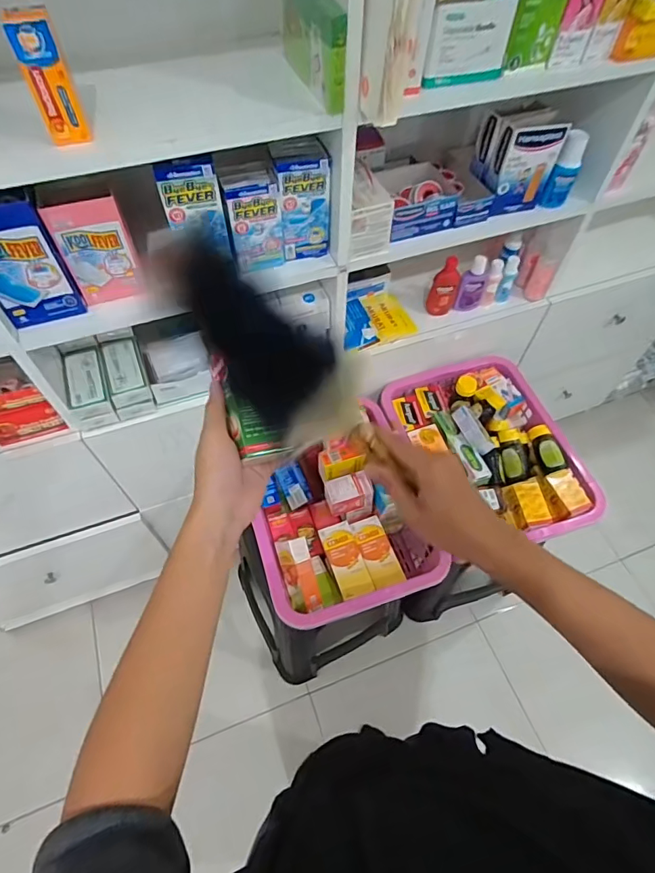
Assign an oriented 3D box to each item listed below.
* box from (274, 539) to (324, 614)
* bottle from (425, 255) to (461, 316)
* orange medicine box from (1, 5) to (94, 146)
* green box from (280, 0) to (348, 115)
[{"bbox_3d":[-0.053,0.249,0.845,0.039,0.062,0.130,-9,73,-35],"label":"box"},{"bbox_3d":[0.232,-0.297,0.936,0.056,0.127,0.025,-19,59,-13],"label":"bottle"},{"bbox_3d":[-0.277,-0.355,0.472,0.041,0.107,0.028,-19,60,-13],"label":"orange medicine box"},{"bbox_3d":[-0.018,-0.470,0.556,0.028,0.093,0.172,-15,59,-11],"label":"green box"}]

